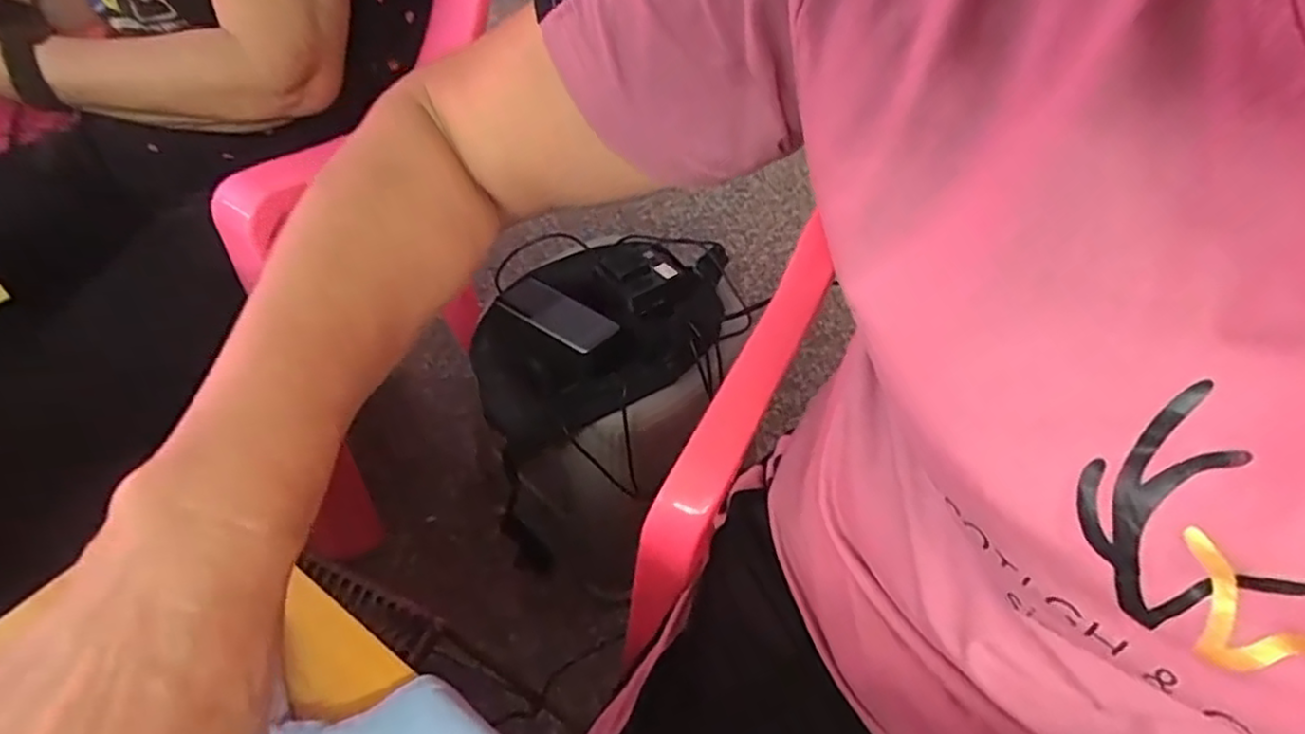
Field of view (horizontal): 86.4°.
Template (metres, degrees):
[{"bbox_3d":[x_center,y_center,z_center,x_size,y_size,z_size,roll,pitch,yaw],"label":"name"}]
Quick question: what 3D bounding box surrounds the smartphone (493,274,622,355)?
[{"bbox_3d":[-0.095,-0.055,0.695,0.129,0.007,0.054,29,54,28],"label":"smartphone"}]

